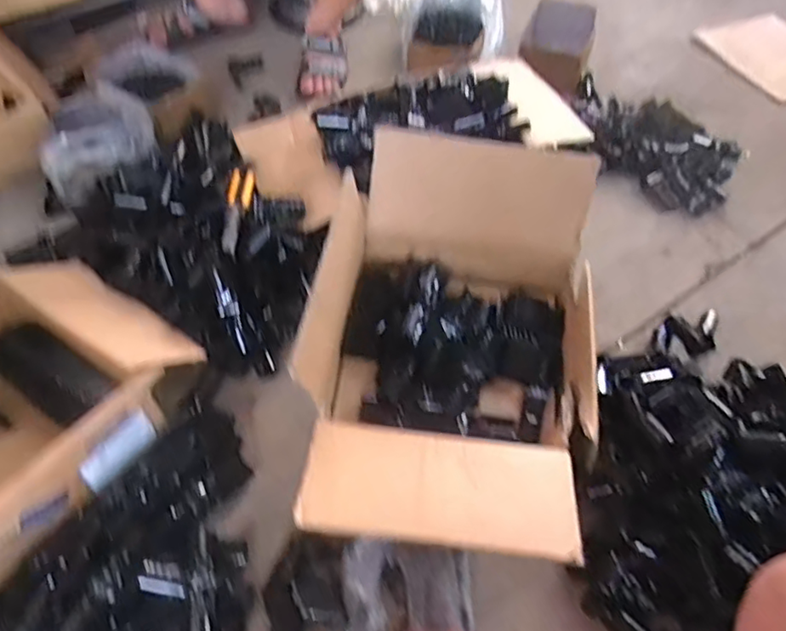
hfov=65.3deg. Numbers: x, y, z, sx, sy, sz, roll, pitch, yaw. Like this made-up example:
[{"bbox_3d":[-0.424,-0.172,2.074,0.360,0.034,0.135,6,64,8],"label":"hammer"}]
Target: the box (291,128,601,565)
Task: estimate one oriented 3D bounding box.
[{"bbox_3d":[0.087,0.033,0.774,0.334,0.218,0.502,7,54,6],"label":"box"}]

